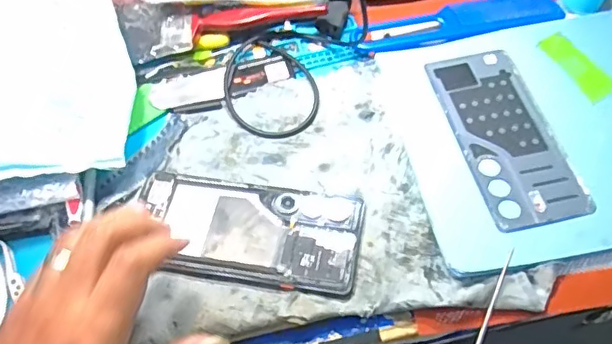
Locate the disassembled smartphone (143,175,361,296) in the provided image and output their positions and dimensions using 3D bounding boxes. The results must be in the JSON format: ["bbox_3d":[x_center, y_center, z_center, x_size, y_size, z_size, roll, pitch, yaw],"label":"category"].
[{"bbox_3d":[-0.041,0.040,0.395,0.157,0.008,0.073,8,57,8],"label":"disassembled smartphone"}]

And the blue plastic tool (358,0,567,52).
[{"bbox_3d":[0.137,-0.131,0.489,0.175,0.007,0.047,-14,57,-6],"label":"blue plastic tool"}]

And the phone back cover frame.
[{"bbox_3d":[0.150,-0.032,0.426,0.071,0.004,0.158,-11,57,-4],"label":"phone back cover frame"}]

